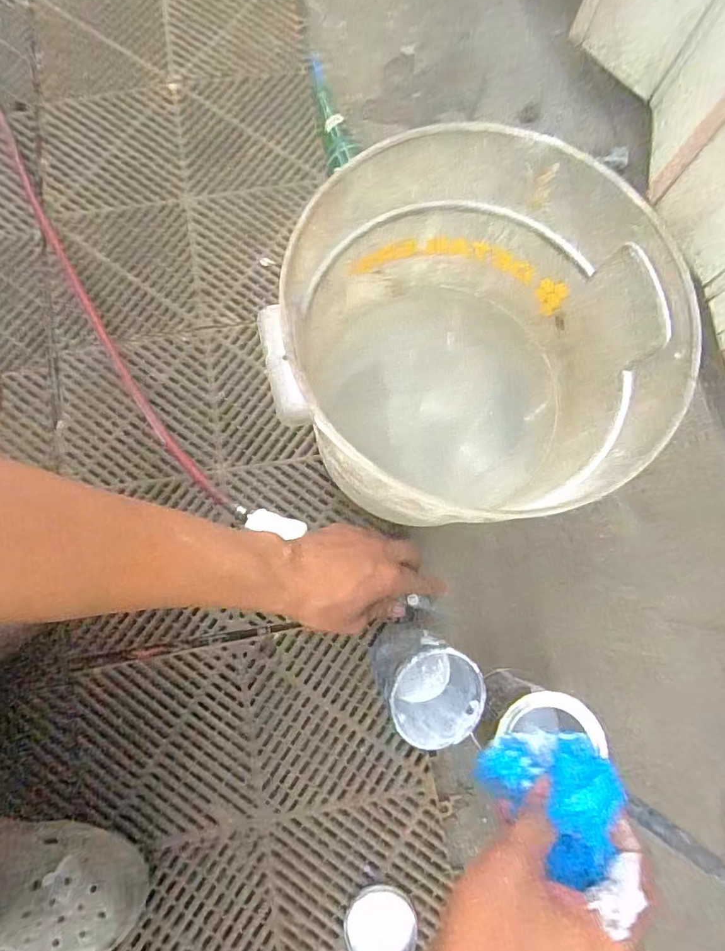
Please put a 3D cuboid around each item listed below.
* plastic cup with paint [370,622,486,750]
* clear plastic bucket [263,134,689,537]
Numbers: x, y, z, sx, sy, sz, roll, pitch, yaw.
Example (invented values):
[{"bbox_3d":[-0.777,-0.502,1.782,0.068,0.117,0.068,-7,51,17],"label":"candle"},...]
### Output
[{"bbox_3d":[0.057,0.179,0.457,0.077,0.095,0.086,-26,99,-6],"label":"plastic cup with paint"},{"bbox_3d":[0.091,-0.106,0.519,0.314,0.301,0.286,0,79,0],"label":"clear plastic bucket"}]

